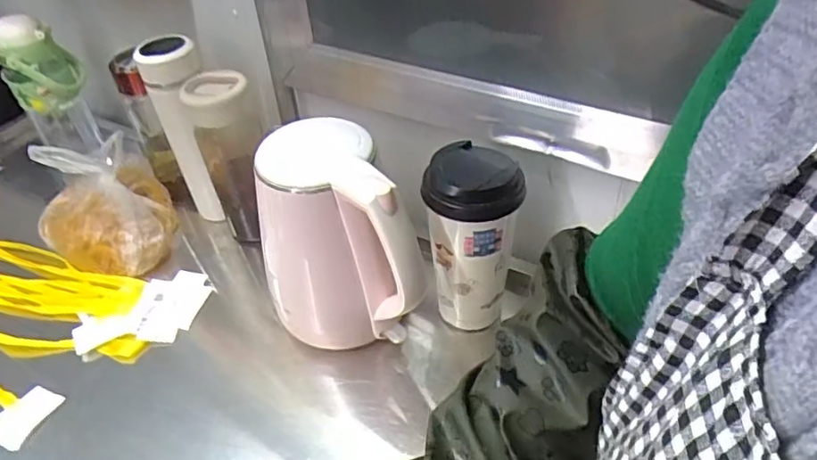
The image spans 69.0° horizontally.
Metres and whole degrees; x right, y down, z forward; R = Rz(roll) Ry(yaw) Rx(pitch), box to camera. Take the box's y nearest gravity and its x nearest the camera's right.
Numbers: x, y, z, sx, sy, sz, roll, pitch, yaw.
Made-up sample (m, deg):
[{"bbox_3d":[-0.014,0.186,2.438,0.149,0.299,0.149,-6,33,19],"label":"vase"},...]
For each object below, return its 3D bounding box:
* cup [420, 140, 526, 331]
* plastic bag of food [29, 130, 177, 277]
[{"bbox_3d":[0.058,0.011,0.574,0.085,0.182,0.079,-2,42,1],"label":"cup"},{"bbox_3d":[-0.382,-0.028,0.747,0.152,0.077,0.213,-27,47,-25],"label":"plastic bag of food"}]

